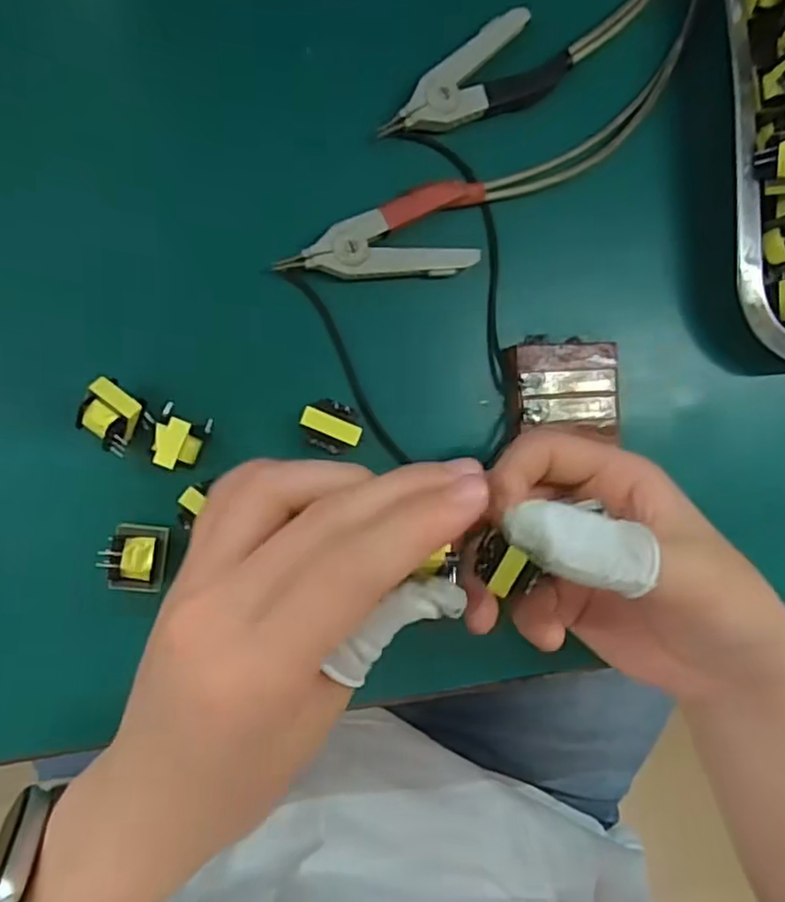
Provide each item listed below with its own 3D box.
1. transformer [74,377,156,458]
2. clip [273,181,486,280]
[{"bbox_3d":[-0.108,-0.013,0.248,0.023,0.015,0.022,38,86,-8],"label":"transformer"},{"bbox_3d":[-0.003,-0.094,0.275,0.087,0.012,0.038,-6,93,-9],"label":"clip"}]

